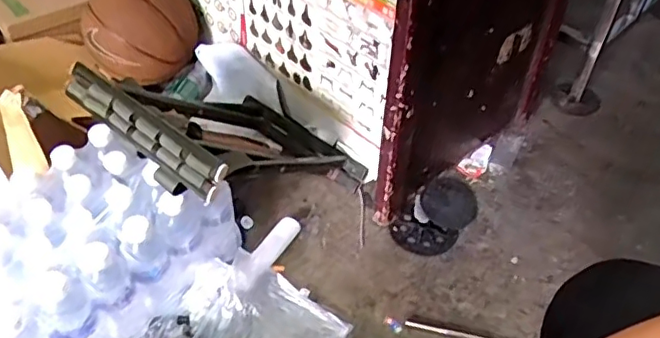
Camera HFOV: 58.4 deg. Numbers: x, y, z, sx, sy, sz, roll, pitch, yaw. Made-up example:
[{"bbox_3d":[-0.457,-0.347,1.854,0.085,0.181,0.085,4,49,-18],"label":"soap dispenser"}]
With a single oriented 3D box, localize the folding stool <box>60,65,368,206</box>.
[{"bbox_3d":[-0.165,-0.057,1.003,0.355,0.101,0.451,25,14,21],"label":"folding stool"}]

